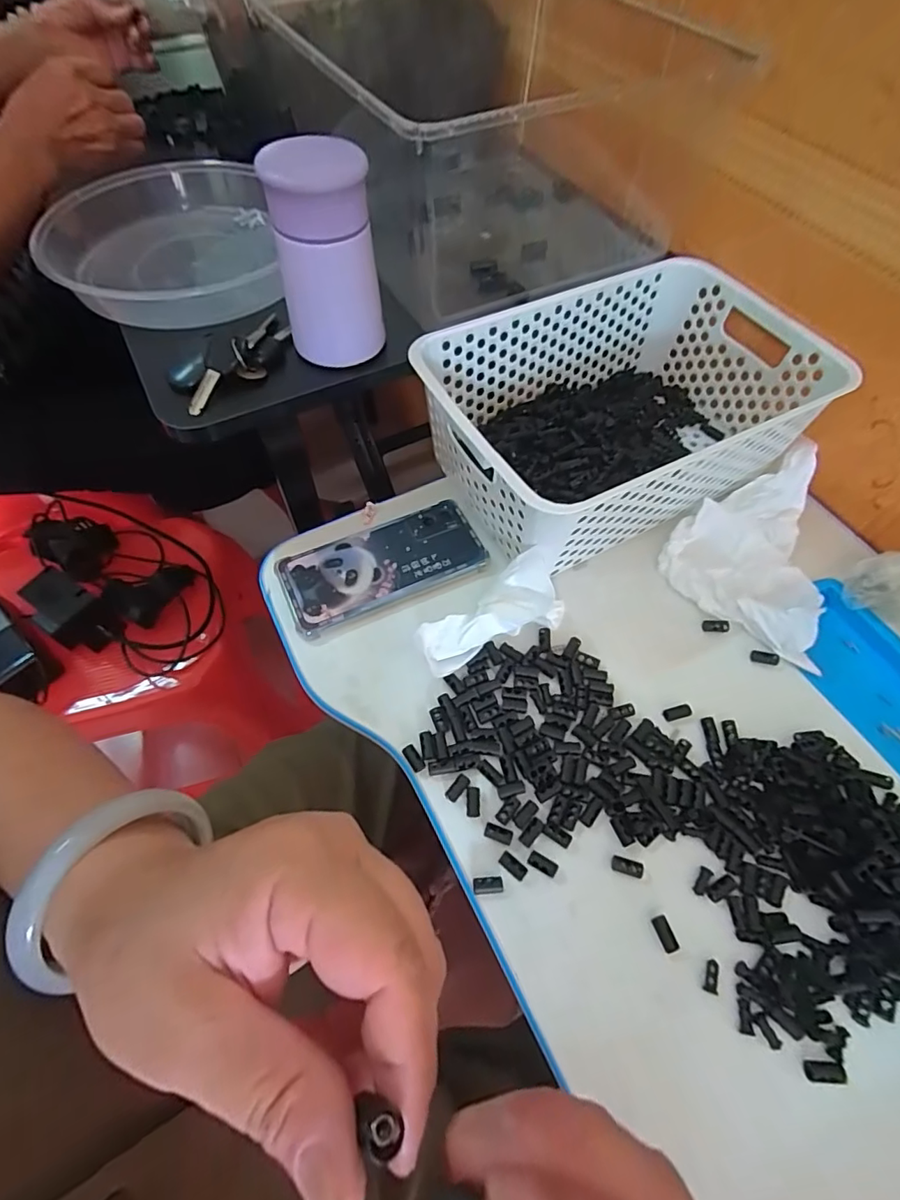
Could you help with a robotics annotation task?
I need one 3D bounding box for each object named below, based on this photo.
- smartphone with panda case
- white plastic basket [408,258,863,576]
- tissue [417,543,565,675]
[{"bbox_3d":[-0.053,-0.028,0.426,0.159,0.017,0.073,-22,63,-13],"label":"smartphone with panda case"},{"bbox_3d":[0.141,-0.159,0.452,0.313,0.114,0.204,-25,64,-15],"label":"white plastic basket"},{"bbox_3d":[0.033,0.009,0.389,0.116,0.049,0.047,-24,64,-15],"label":"tissue"}]

